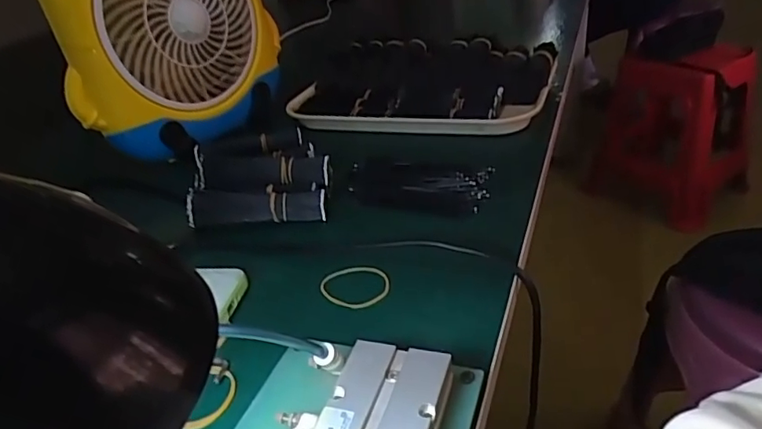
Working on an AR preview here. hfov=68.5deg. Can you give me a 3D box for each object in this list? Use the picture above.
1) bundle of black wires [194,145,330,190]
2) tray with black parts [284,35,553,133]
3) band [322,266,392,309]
[{"bbox_3d":[-0.108,-0.042,0.506,0.119,0.028,0.027,-3,32,6],"label":"bundle of black wires"},{"bbox_3d":[0.044,-0.156,0.665,0.293,0.058,0.180,5,34,19],"label":"tray with black parts"},{"bbox_3d":[-0.018,0.052,0.400,0.050,0.004,0.039,-9,36,0],"label":"band"}]

